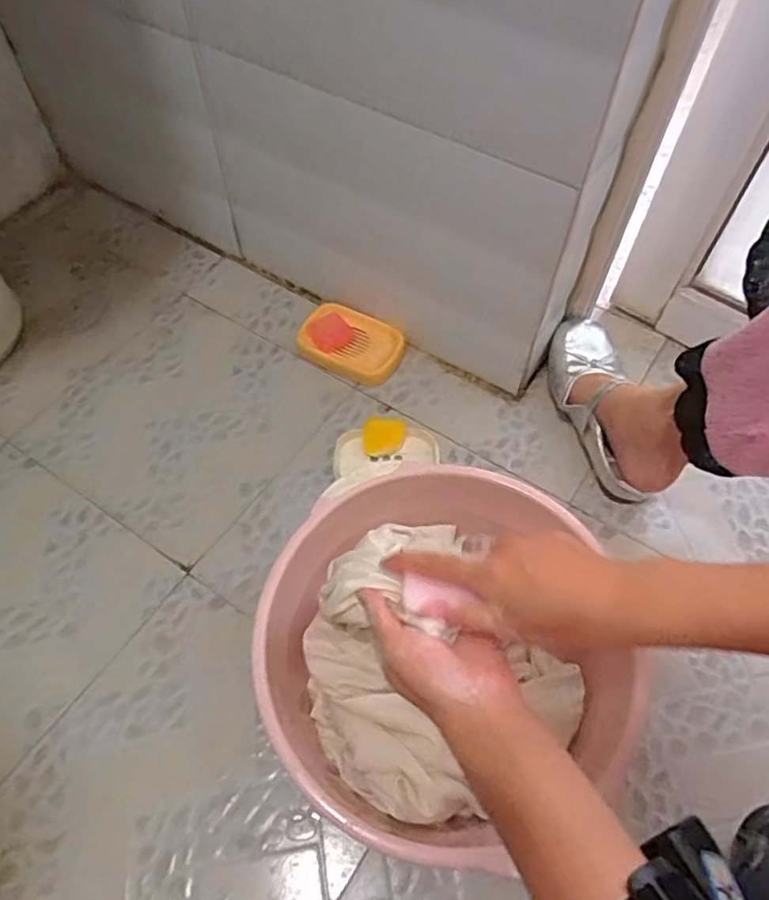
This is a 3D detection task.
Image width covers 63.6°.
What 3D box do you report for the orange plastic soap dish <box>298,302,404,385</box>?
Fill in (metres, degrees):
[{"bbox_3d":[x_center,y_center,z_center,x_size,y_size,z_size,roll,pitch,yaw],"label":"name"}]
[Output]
[{"bbox_3d":[-0.043,-0.135,0.801,0.128,0.030,0.086,26,62,15],"label":"orange plastic soap dish"}]

